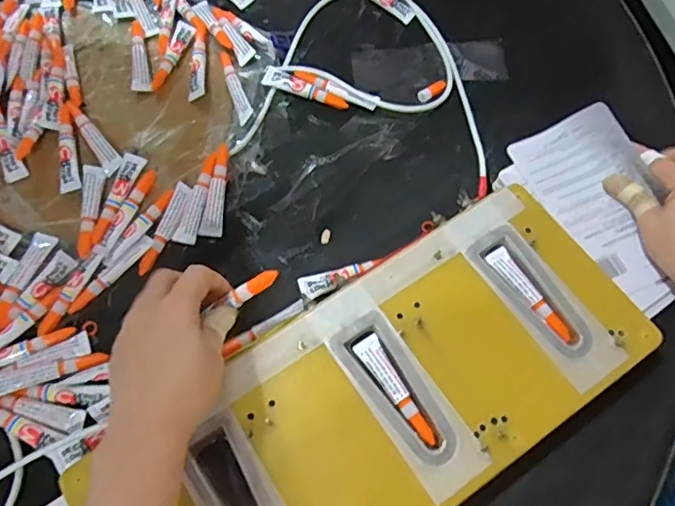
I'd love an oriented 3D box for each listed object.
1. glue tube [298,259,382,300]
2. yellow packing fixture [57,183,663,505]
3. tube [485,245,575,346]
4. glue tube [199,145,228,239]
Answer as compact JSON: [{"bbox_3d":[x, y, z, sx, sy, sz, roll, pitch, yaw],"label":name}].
[{"bbox_3d":[0.002,0.021,0.455,0.067,0.007,0.023,-18,49,1],"label":"glue tube"},{"bbox_3d":[0.035,0.107,0.408,0.388,0.041,0.165,-32,71,-14],"label":"yellow packing fixture"},{"bbox_3d":[0.150,0.032,0.428,0.017,0.007,0.089,-30,70,-13],"label":"tube"},{"bbox_3d":[-0.108,-0.059,0.494,0.019,0.013,0.092,6,67,2],"label":"glue tube"}]

